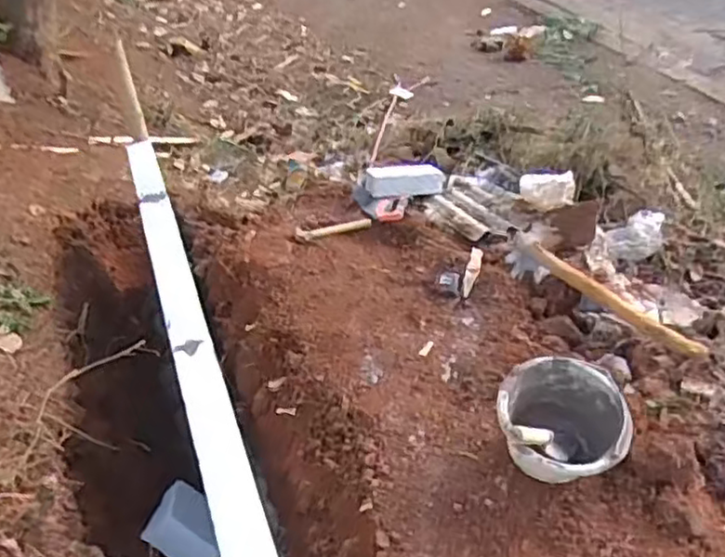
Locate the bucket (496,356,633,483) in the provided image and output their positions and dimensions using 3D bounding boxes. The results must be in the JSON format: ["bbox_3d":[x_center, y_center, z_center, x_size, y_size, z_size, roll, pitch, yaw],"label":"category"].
[{"bbox_3d":[0.400,0.303,1.377,0.245,0.170,0.233,-4,38,3],"label":"bucket"}]

